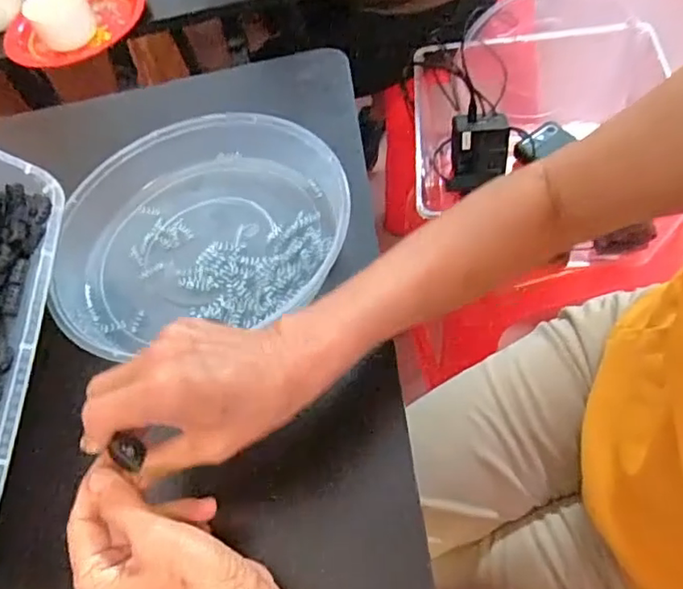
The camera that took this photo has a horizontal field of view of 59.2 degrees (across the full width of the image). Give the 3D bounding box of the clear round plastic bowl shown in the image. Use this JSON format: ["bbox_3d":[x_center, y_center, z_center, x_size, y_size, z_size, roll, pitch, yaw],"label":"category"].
[{"bbox_3d":[-0.111,-0.060,0.480,0.220,0.052,0.200,-2,56,2],"label":"clear round plastic bowl"}]

